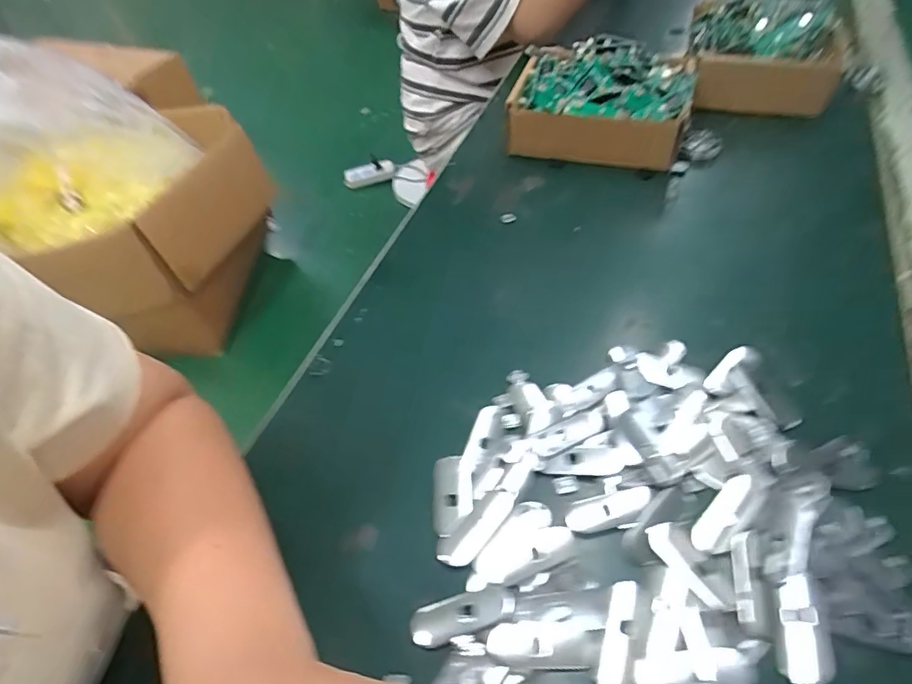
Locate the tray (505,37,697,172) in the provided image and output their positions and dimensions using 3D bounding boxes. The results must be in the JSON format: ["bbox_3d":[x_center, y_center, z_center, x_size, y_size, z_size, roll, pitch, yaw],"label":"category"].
[{"bbox_3d":[0.146,-0.246,0.537,0.169,0.085,0.111,10,52,15],"label":"tray"}]

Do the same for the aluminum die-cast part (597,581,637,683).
[{"bbox_3d":[0.081,0.145,0.262,0.013,0.004,0.051,13,53,16],"label":"aluminum die-cast part"}]

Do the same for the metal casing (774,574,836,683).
[{"bbox_3d":[0.170,0.140,0.257,0.025,0.009,0.047,10,52,14],"label":"metal casing"}]

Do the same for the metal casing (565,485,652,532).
[{"bbox_3d":[0.088,0.096,0.303,0.050,0.004,0.016,-14,50,-5],"label":"metal casing"}]

